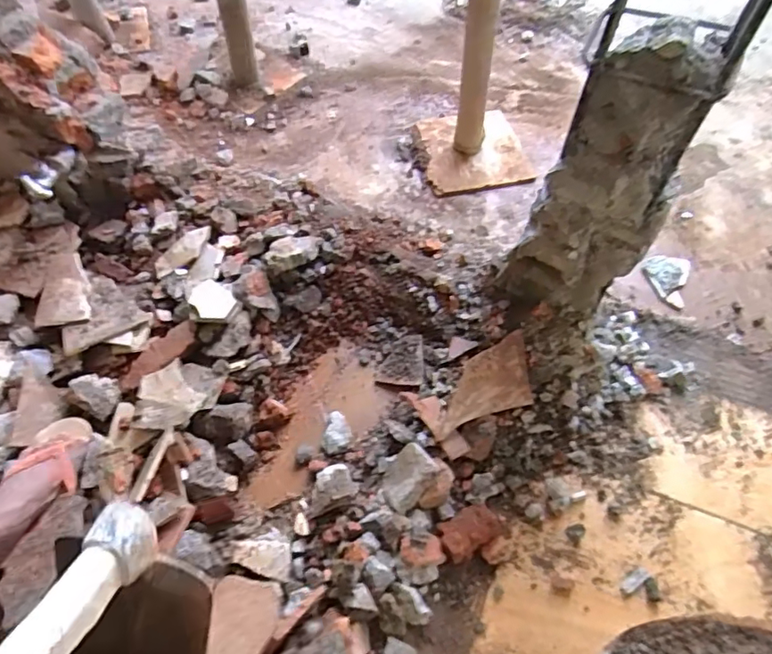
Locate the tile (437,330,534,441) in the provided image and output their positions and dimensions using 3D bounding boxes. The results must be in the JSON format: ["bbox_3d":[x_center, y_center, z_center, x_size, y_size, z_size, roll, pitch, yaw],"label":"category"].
[{"bbox_3d":[0.152,0.089,0.899,0.188,0.021,0.110,-17,82,-17],"label":"tile"}]

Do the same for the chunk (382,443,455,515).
[{"bbox_3d":[0.040,0.229,0.842,0.097,0.051,0.089,-1,59,1],"label":"chunk"}]

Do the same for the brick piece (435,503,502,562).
[{"bbox_3d":[0.122,0.297,0.830,0.087,0.064,0.067,-24,61,-12],"label":"brick piece"}]

